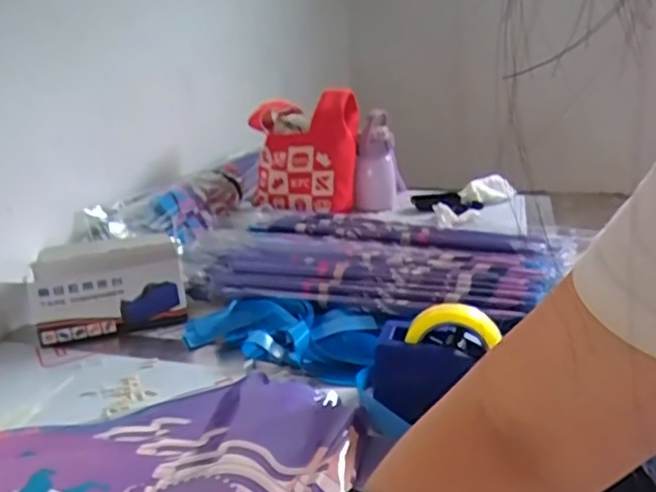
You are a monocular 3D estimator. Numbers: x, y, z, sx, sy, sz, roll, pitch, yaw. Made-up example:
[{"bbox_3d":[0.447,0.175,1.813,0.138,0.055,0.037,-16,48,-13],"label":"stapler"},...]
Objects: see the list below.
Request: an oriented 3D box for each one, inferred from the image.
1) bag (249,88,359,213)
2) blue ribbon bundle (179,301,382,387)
[{"bbox_3d":[-0.050,-0.217,1.470,0.242,0.213,0.228,-3,21,-2],"label":"bag"},{"bbox_3d":[-0.064,0.120,0.894,0.282,0.034,0.134,6,23,22],"label":"blue ribbon bundle"}]

